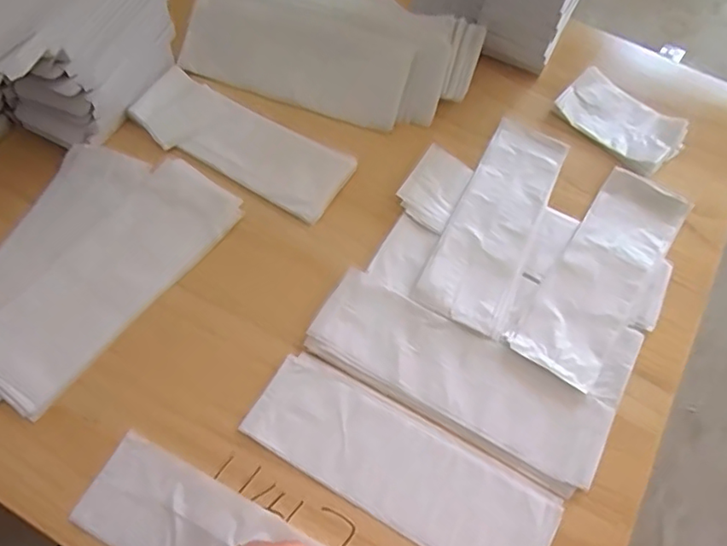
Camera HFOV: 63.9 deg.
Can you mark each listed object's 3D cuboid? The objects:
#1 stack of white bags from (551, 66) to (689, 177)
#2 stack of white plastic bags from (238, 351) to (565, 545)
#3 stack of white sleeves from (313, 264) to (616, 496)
[{"bbox_3d":[0.281,-0.168,0.640,0.132,0.014,0.078,41,70,17],"label":"stack of white bags"},{"bbox_3d":[0.030,0.156,0.469,0.251,0.005,0.083,28,67,12],"label":"stack of white plastic bags"},{"bbox_3d":[0.083,0.092,0.512,0.262,0.016,0.090,27,67,11],"label":"stack of white sleeves"}]

